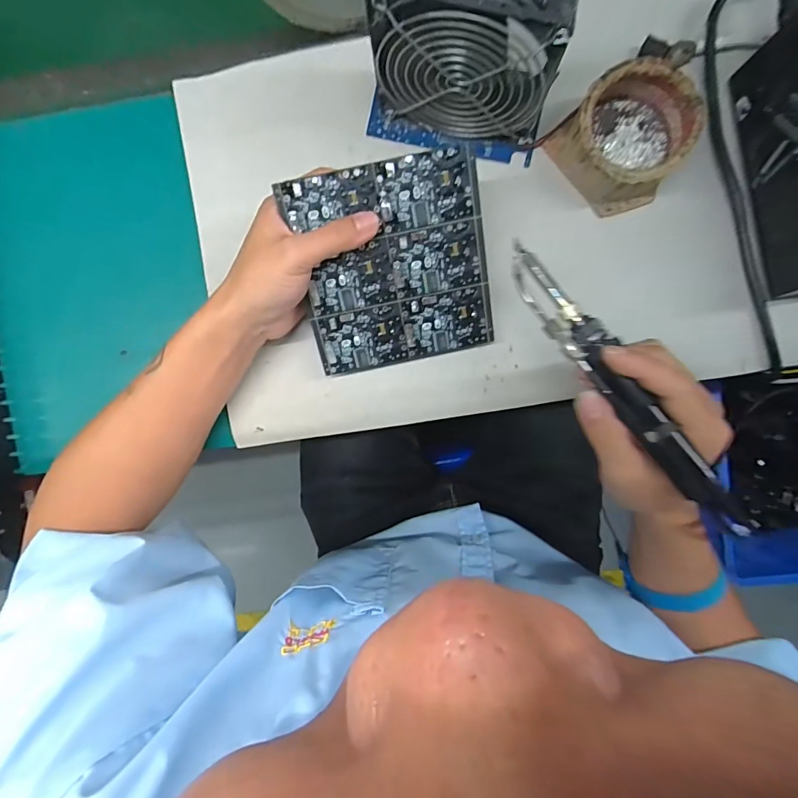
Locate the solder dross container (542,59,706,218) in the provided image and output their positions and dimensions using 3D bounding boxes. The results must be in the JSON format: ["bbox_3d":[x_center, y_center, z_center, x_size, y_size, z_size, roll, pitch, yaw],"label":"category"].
[{"bbox_3d":[0.173,-0.197,0.334,0.086,0.047,0.090,-45,90,1],"label":"solder dross container"}]

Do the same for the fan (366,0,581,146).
[{"bbox_3d":[0.048,-0.233,0.300,0.126,0.133,0.046,13,91,0],"label":"fan"}]

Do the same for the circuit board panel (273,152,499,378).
[{"bbox_3d":[-0.003,-0.095,0.323,0.133,0.004,0.138,-11,115,1],"label":"circuit board panel"}]

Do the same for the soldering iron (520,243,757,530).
[{"bbox_3d":[0.135,-0.007,0.268,0.025,0.016,0.211,-37,84,1],"label":"soldering iron"}]

